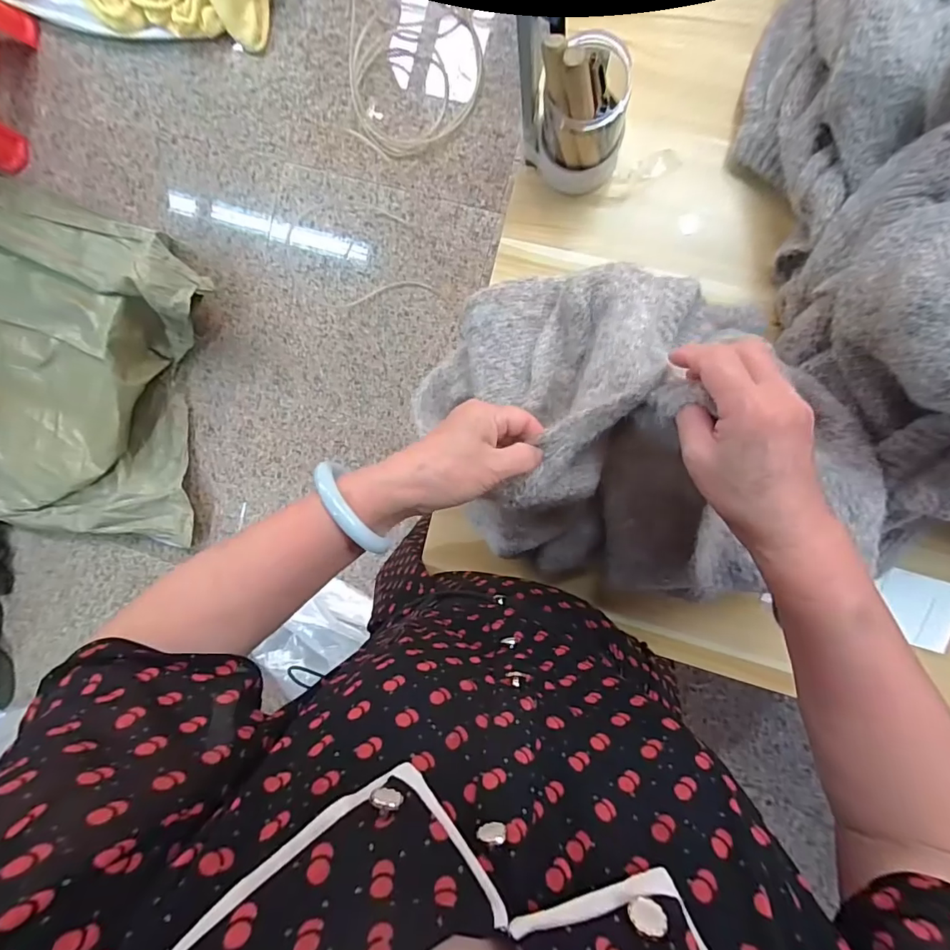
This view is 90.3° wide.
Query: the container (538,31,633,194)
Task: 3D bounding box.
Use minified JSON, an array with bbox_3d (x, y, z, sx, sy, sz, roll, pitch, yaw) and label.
[{"bbox_3d":[0.097,-0.328,0.425,0.081,0.159,0.073,-23,93,11],"label":"container"}]

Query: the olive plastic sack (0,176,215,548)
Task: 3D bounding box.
[{"bbox_3d":[-1.386,-0.345,1.339,1.278,0.223,0.964,18,99,6],"label":"olive plastic sack"}]

